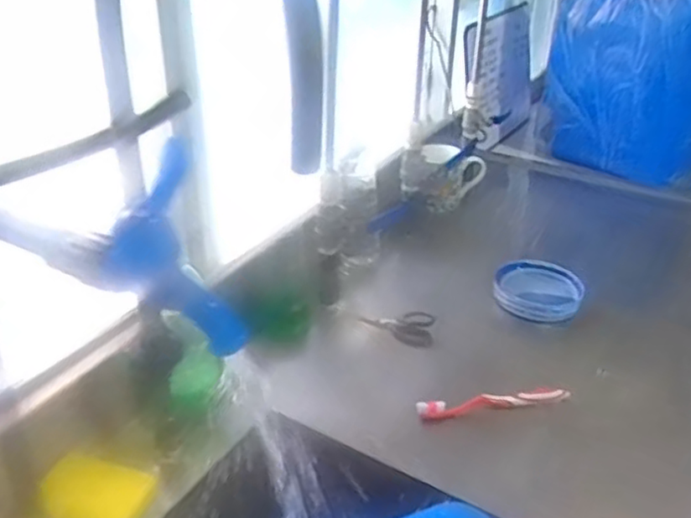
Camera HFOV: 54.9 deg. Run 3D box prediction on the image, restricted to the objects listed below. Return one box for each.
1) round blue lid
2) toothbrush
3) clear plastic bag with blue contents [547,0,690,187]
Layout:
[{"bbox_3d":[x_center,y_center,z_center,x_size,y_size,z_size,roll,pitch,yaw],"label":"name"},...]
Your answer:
[{"bbox_3d":[0.275,0.046,0.945,0.117,0.014,0.127,0,39,0],"label":"round blue lid"},{"bbox_3d":[0.170,0.164,0.759,0.183,0.021,0.025,-7,31,-12],"label":"toothbrush"},{"bbox_3d":[0.632,-0.436,1.414,0.344,0.435,0.314,18,34,27],"label":"clear plastic bag with blue contents"}]

